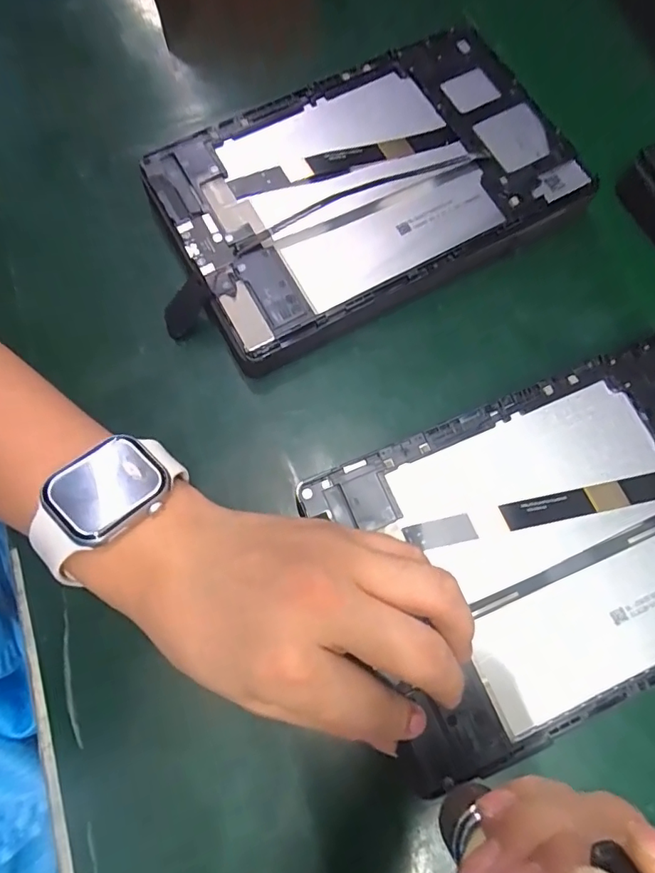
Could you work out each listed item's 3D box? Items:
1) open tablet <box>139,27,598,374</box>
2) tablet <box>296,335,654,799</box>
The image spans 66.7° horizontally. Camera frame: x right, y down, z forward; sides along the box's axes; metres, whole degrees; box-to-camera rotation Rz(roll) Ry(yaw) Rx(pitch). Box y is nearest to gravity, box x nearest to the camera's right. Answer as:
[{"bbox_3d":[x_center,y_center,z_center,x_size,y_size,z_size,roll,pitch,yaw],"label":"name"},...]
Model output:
[{"bbox_3d":[0.020,-0.150,0.302,0.250,0.019,0.152,-28,77,-8],"label":"open tablet"},{"bbox_3d":[0.123,0.047,0.246,0.231,0.008,0.150,-22,78,-6],"label":"tablet"}]

